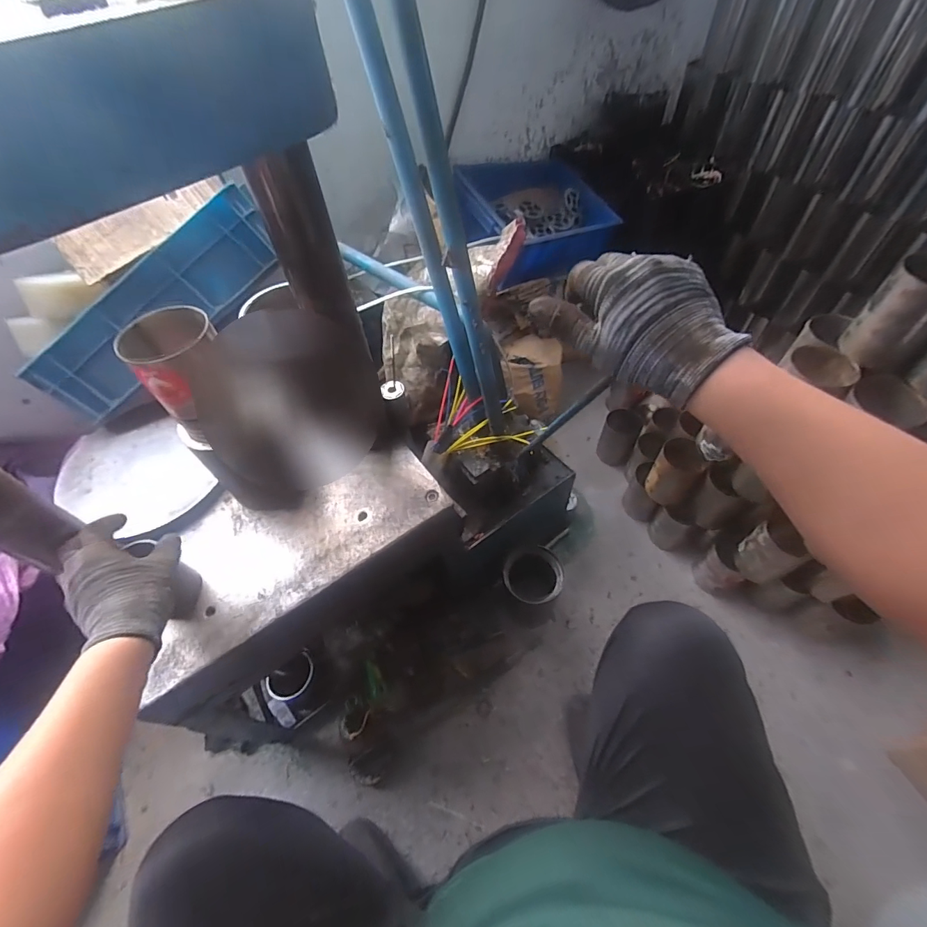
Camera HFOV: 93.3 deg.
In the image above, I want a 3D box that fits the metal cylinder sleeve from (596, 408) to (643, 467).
[{"bbox_3d":[0.409,-0.071,1.158,0.089,0.131,0.078,22,59,18],"label":"metal cylinder sleeve"}]

